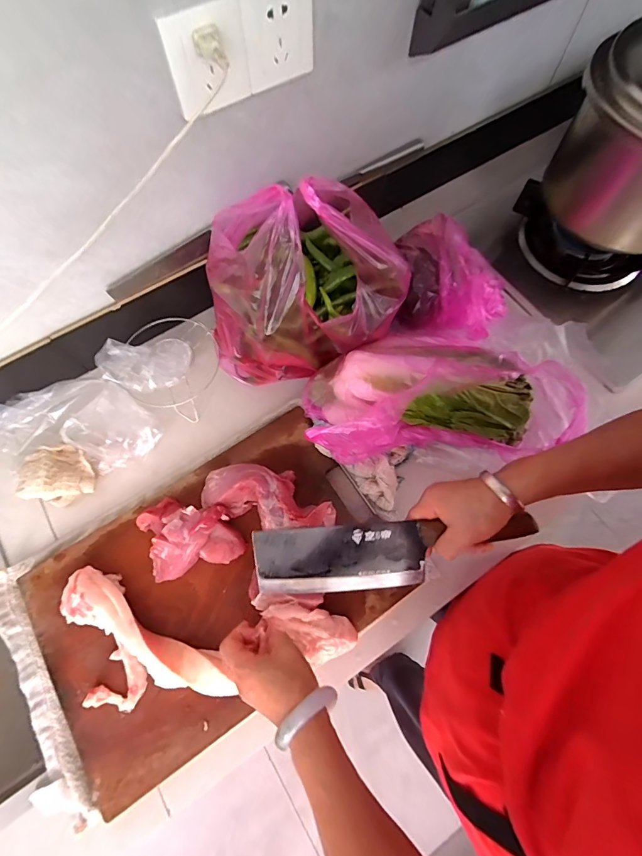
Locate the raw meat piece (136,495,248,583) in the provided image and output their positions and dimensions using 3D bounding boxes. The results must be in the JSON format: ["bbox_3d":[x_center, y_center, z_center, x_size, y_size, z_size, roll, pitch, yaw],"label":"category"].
[{"bbox_3d":[-0.174,0.137,0.509,0.125,0.035,0.099,-15,70,-4],"label":"raw meat piece"}]

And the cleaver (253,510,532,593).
[{"bbox_3d":[0.074,0.138,0.412,0.284,0.017,0.084,-4,109,-2],"label":"cleaver"}]

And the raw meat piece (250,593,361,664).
[{"bbox_3d":[-0.019,0.230,0.462,0.123,0.027,0.062,27,73,3],"label":"raw meat piece"}]

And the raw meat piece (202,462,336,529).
[{"bbox_3d":[-0.070,0.091,0.517,0.176,0.032,0.078,6,70,3],"label":"raw meat piece"}]

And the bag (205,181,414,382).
[{"bbox_3d":[-0.030,-0.193,0.509,0.271,0.226,0.177,-13,70,-4],"label":"bag"}]

